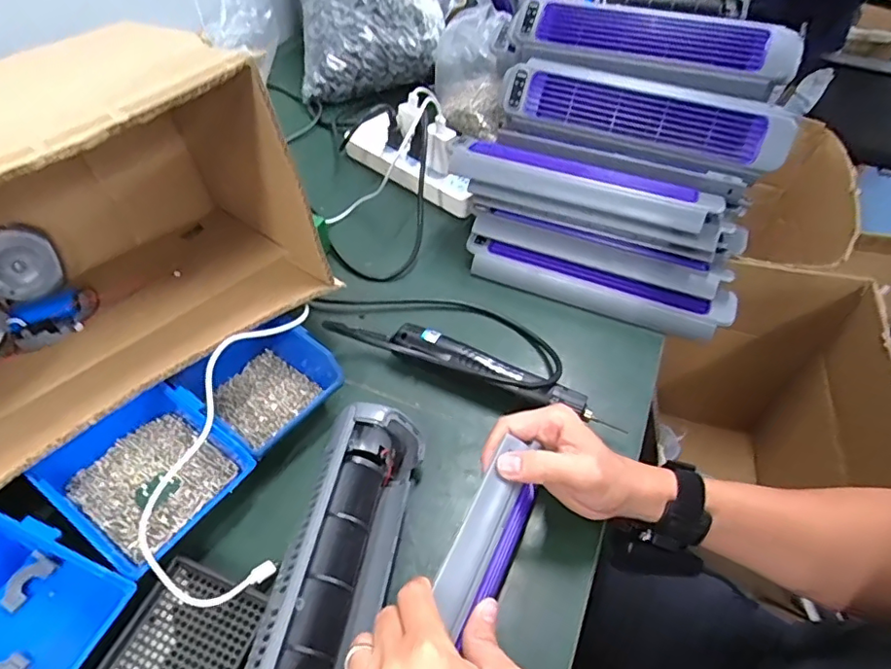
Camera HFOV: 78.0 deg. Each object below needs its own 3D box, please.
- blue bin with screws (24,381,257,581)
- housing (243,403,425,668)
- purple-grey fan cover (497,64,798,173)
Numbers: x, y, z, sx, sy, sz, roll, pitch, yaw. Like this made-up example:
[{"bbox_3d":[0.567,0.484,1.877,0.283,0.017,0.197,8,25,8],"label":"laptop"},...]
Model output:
[{"bbox_3d":[-0.241,0.114,0.450,0.131,0.057,0.115,29,56,21],"label":"blue bin with screws"},{"bbox_3d":[-0.081,0.194,0.375,0.069,0.080,0.303,8,51,6],"label":"housing"},{"bbox_3d":[0.210,-0.236,0.604,0.309,0.082,0.037,18,13,13],"label":"purple-grey fan cover"}]

